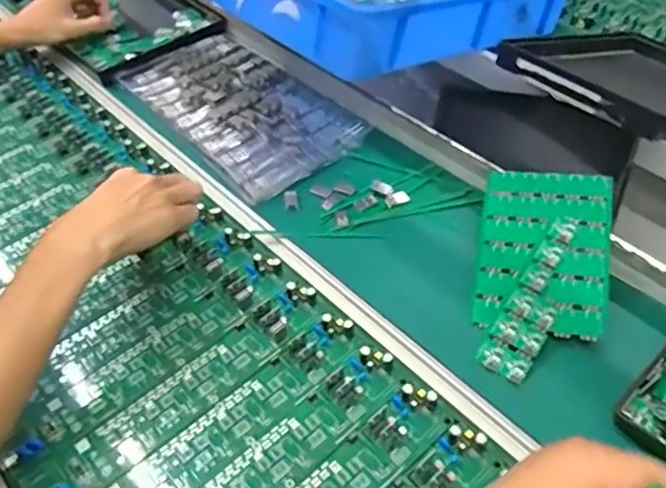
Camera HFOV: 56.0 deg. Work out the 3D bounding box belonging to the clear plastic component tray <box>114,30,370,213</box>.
[{"bbox_3d":[-0.114,-0.170,0.769,0.162,0.029,0.314,-30,52,-28],"label":"clear plastic component tray"}]

